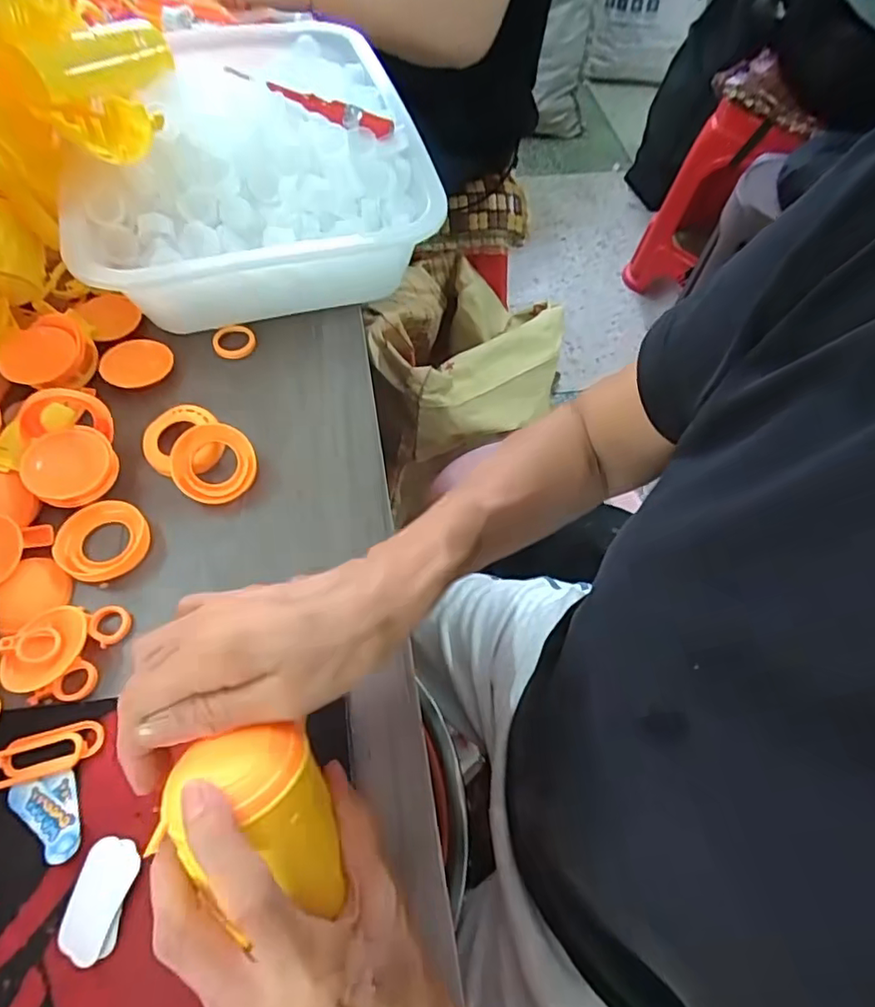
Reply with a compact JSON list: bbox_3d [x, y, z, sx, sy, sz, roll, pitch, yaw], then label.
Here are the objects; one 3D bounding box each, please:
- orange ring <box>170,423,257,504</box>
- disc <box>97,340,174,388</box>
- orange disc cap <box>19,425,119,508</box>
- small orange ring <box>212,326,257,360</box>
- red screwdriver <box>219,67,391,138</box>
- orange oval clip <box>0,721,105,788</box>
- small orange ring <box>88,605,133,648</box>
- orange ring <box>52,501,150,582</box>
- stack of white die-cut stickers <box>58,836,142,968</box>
[{"bbox_3d":[-0.165,-0.029,0.428,0.058,0.008,0.057,1,87,-15],"label":"orange ring"},{"bbox_3d":[-0.244,-0.115,0.473,0.056,0.010,0.044,-34,91,-37],"label":"disc"},{"bbox_3d":[-0.264,-0.027,0.415,0.058,0.010,0.059,-8,74,-27],"label":"orange disc cap"},{"bbox_3d":[-0.178,-0.142,0.506,0.036,0.011,0.030,-10,60,-8],"label":"small orange ring"},{"bbox_3d":[-0.115,-0.351,0.503,0.159,0.018,0.019,21,61,9],"label":"red screwdriver"},{"bbox_3d":[-0.228,0.144,0.335,0.063,0.005,0.025,-14,61,-11],"label":"orange oval clip"},{"bbox_3d":[-0.213,0.079,0.377,0.025,0.005,0.025,1,59,-2],"label":"small orange ring"},{"bbox_3d":[-0.234,0.024,0.402,0.059,0.008,0.056,1,59,-2],"label":"orange ring"},{"bbox_3d":[-0.178,0.207,0.303,0.030,0.004,0.053,8,59,2],"label":"stack of white die-cut stickers"}]

